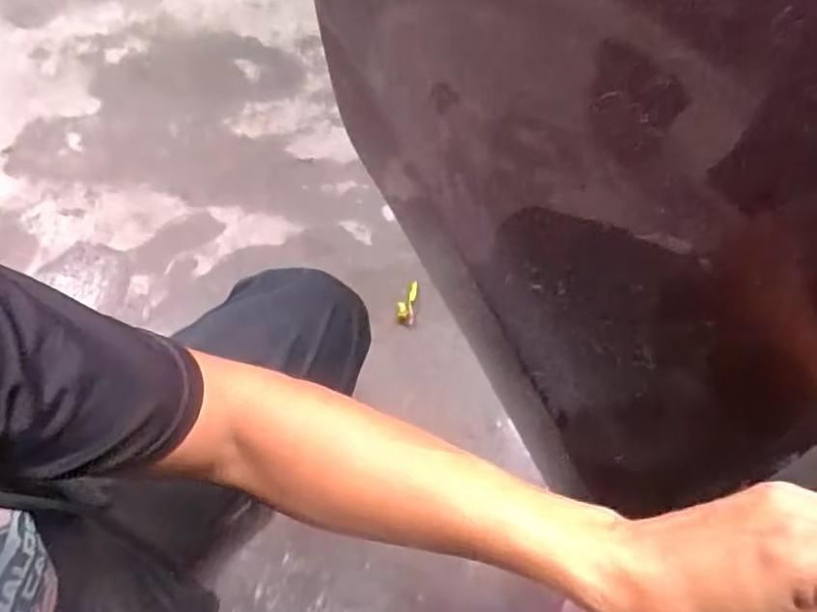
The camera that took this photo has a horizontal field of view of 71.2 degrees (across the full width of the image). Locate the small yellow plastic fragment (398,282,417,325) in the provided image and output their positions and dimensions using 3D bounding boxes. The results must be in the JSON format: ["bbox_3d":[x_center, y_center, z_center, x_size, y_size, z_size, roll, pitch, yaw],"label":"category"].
[{"bbox_3d":[-0.002,-0.009,1.179,0.033,0.028,0.106,10,50,-2],"label":"small yellow plastic fragment"}]

